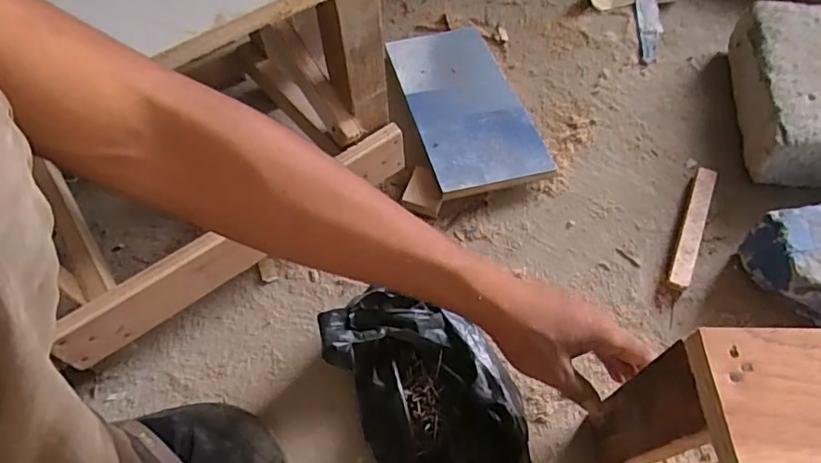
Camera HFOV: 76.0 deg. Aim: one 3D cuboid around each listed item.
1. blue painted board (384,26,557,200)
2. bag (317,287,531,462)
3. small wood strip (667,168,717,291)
[{"bbox_3d":[0.067,-0.163,0.657,0.135,0.012,0.278,-12,57,-9],"label":"blue painted board"},{"bbox_3d":[0.025,0.151,0.463,0.138,0.069,0.223,-26,61,-13],"label":"bag"},{"bbox_3d":[0.308,-0.004,0.577,0.024,0.019,0.158,20,62,14],"label":"small wood strip"}]

